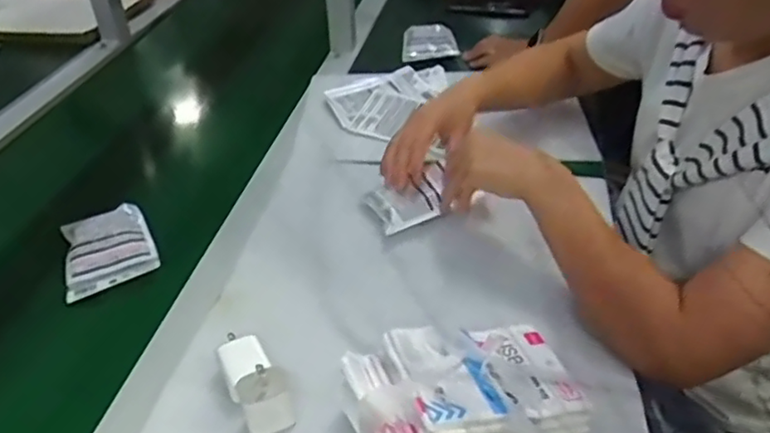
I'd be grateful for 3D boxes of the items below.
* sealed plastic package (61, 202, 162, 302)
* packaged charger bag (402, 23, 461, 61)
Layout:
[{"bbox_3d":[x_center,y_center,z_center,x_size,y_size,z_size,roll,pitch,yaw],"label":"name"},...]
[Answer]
[{"bbox_3d":[-0.314,0.035,0.731,0.096,0.025,0.120,-19,40,-21],"label":"sealed plastic package"},{"bbox_3d":[0.078,-0.307,1.135,0.099,0.029,0.087,0,52,3],"label":"packaged charger bag"}]

